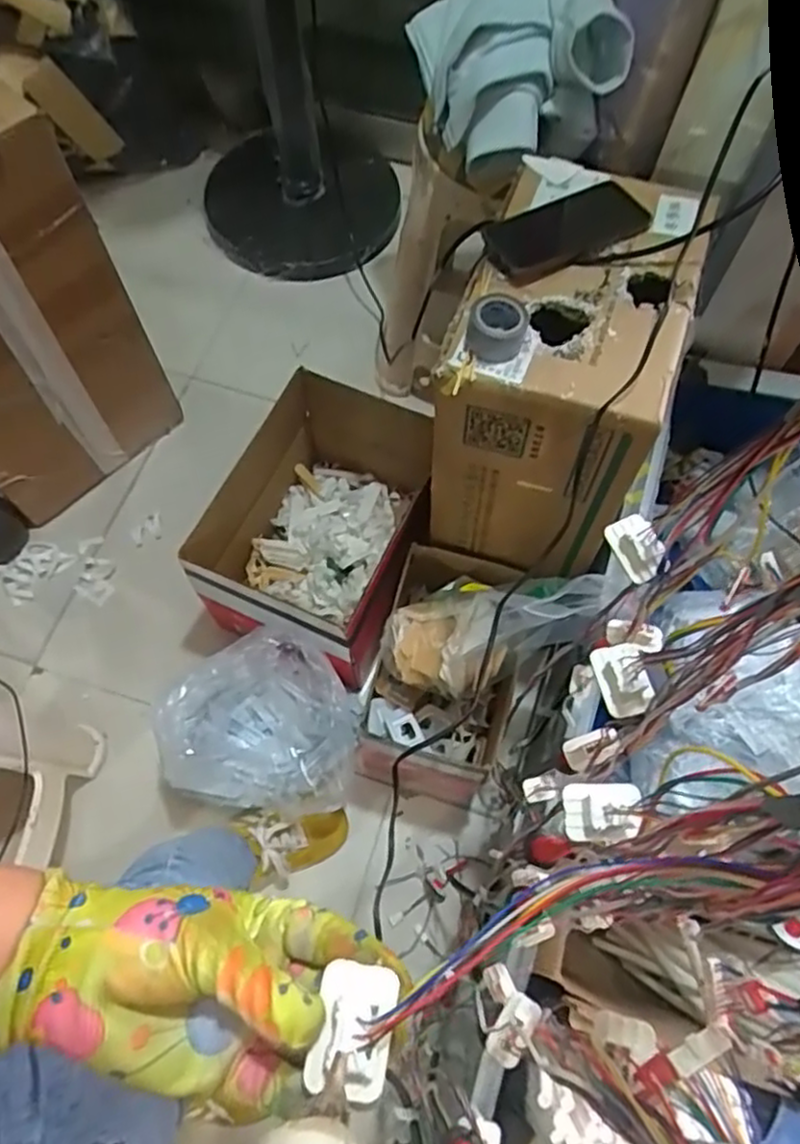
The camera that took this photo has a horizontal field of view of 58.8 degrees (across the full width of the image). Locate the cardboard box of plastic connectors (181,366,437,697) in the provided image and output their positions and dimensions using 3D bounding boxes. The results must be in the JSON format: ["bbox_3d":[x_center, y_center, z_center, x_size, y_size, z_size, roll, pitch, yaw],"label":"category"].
[{"bbox_3d":[-0.111,-0.064,1.079,0.296,0.211,0.372,20,68,8],"label":"cardboard box of plastic connectors"}]

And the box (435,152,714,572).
[{"bbox_3d":[0.185,-0.234,0.850,0.218,0.317,0.366,19,67,7],"label":"box"}]

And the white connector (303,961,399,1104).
[{"bbox_3d":[-0.016,0.164,0.254,0.024,0.015,0.038,11,67,4],"label":"white connector"}]

